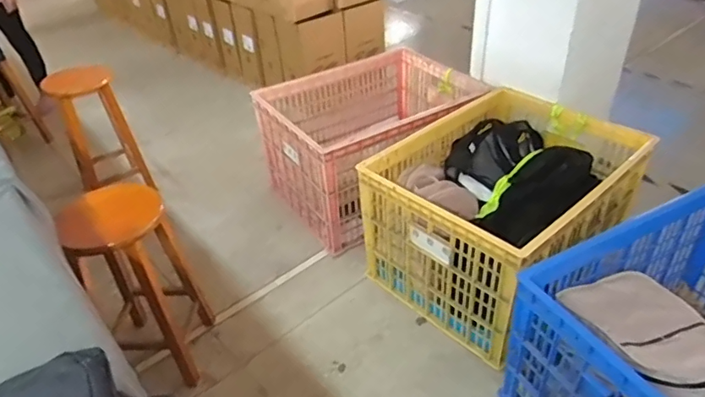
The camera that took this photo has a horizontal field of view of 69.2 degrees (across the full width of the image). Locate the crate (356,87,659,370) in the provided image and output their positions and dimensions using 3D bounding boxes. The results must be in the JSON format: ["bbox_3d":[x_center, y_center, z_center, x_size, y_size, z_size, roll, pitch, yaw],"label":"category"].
[{"bbox_3d":[0.533,0.029,1.878,0.838,0.527,0.697,-30,44,-31],"label":"crate"}]

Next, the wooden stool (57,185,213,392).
[{"bbox_3d":[-0.657,0.265,1.621,0.315,0.635,0.408,-21,40,-21],"label":"wooden stool"}]

